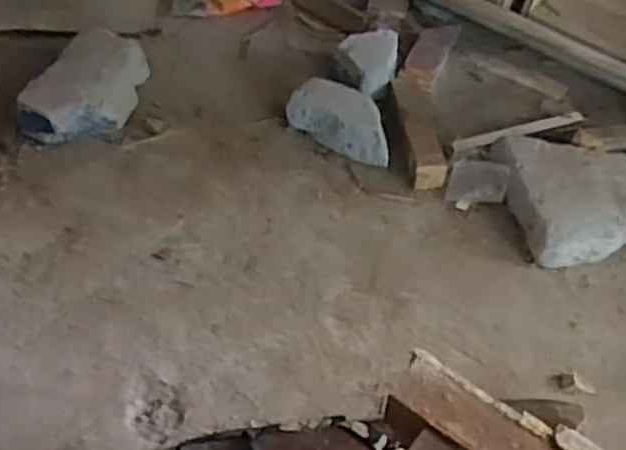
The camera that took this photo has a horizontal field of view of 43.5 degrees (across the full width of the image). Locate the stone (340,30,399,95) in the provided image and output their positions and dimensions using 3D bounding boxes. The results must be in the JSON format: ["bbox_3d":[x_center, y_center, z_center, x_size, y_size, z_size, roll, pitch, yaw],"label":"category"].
[{"bbox_3d":[0.080,-0.237,1.150,0.087,0.067,0.088,9,50,2],"label":"stone"}]

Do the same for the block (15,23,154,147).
[{"bbox_3d":[-0.305,-0.191,1.085,0.110,0.077,0.205,17,50,9],"label":"block"}]

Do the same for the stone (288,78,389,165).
[{"bbox_3d":[0.041,-0.148,1.083,0.157,0.075,0.064,28,53,17],"label":"stone"}]

